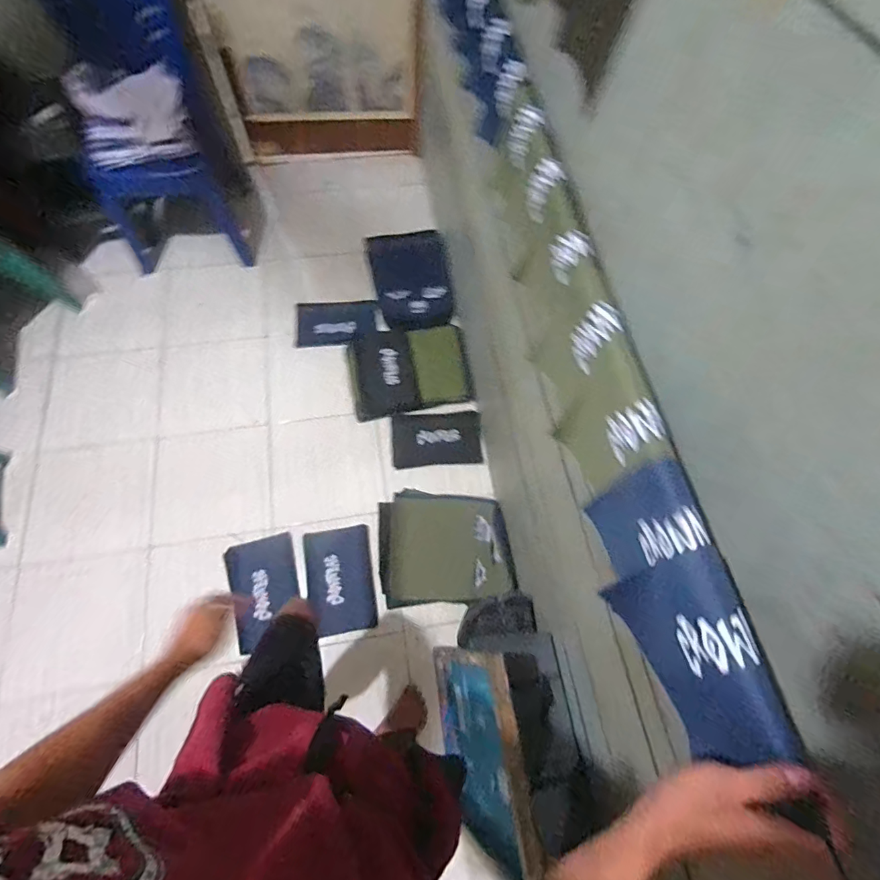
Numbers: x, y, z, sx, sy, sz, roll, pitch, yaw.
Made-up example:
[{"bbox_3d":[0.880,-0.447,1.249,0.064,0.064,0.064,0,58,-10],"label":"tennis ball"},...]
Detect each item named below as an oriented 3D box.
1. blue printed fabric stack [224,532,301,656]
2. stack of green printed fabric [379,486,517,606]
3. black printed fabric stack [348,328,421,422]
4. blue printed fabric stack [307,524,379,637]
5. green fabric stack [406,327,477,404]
[{"bbox_3d":[-0.576,0.490,1.496,0.216,0.034,0.332,-16,71,-8],"label":"blue printed fabric stack"},{"bbox_3d":[0.019,0.361,1.560,0.442,0.035,0.375,-1,69,-3],"label":"stack of green printed fabric"},{"bbox_3d":[-0.228,-0.280,1.775,0.246,0.068,0.376,-9,70,-6],"label":"black printed fabric stack"},{"bbox_3d":[-0.332,0.462,1.511,0.213,0.029,0.336,-8,70,-5],"label":"blue printed fabric stack"},{"bbox_3d":[0.008,-0.302,1.798,0.219,0.044,0.334,-9,70,-6],"label":"green fabric stack"}]

